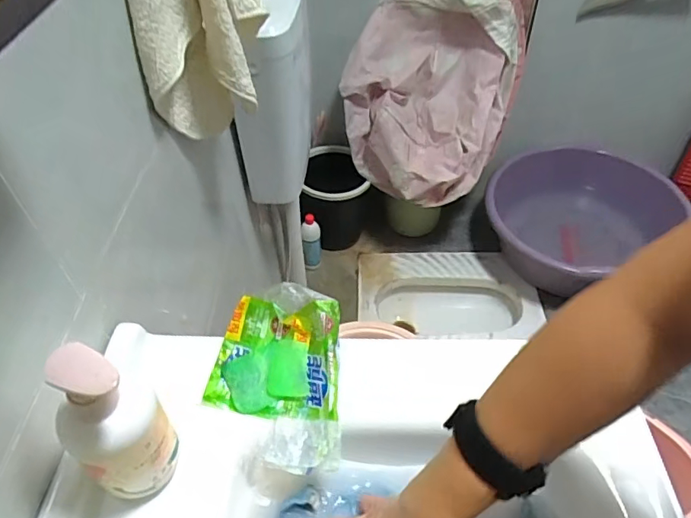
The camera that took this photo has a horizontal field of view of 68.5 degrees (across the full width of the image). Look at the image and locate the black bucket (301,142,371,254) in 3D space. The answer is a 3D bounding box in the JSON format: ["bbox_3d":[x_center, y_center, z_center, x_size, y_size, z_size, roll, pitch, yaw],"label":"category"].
[{"bbox_3d":[-0.046,-0.186,1.632,0.209,0.256,0.215,-1,47,1],"label":"black bucket"}]

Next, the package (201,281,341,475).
[{"bbox_3d":[-0.062,0.099,0.447,0.124,0.040,0.157,-2,57,3],"label":"package"}]

